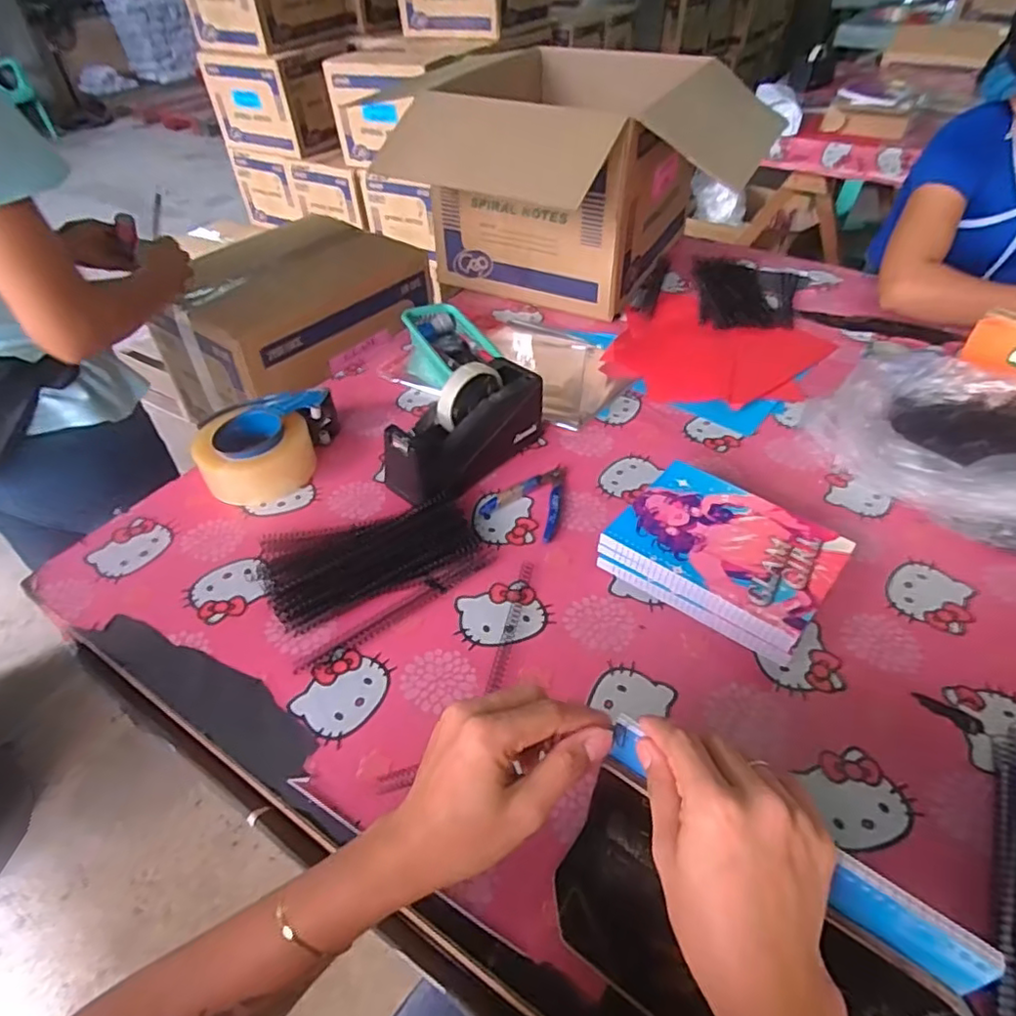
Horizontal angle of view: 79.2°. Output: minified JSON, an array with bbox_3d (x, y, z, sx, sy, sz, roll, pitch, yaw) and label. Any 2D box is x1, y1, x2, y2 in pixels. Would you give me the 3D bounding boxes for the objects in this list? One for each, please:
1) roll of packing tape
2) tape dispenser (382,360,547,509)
[{"bbox_3d":[-0.299,-0.062,0.724,0.128,0.048,0.115,10,47,10],"label":"roll of packing tape"},{"bbox_3d":[-0.047,-0.094,0.710,0.206,0.105,0.086,-36,55,-29],"label":"tape dispenser"}]

